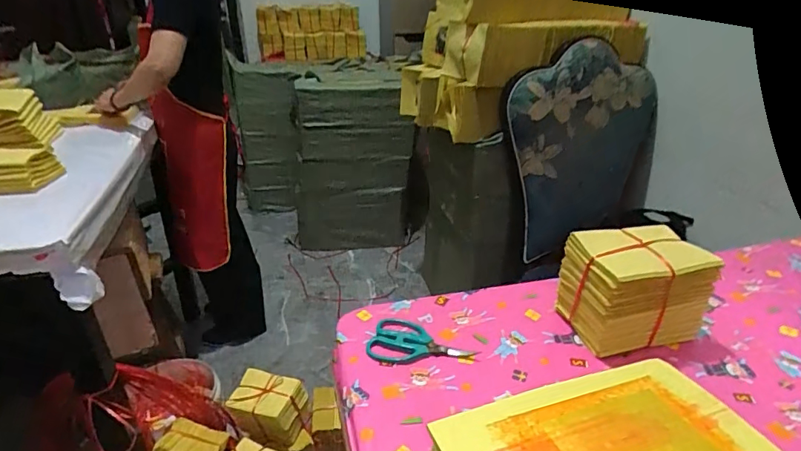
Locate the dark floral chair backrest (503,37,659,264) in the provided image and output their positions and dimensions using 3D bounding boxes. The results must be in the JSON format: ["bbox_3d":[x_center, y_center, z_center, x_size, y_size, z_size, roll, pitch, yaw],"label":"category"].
[{"bbox_3d":[0.512,-0.210,1.360,0.437,0.594,0.072,-20,33,-12],"label":"dark floral chair backrest"}]

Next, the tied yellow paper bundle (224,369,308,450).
[{"bbox_3d":[-0.343,0.483,1.268,0.179,0.127,0.133,6,28,12],"label":"tied yellow paper bundle"}]

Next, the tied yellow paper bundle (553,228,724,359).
[{"bbox_3d":[0.333,0.088,0.685,0.164,0.140,0.112,-6,28,-11],"label":"tied yellow paper bundle"}]

